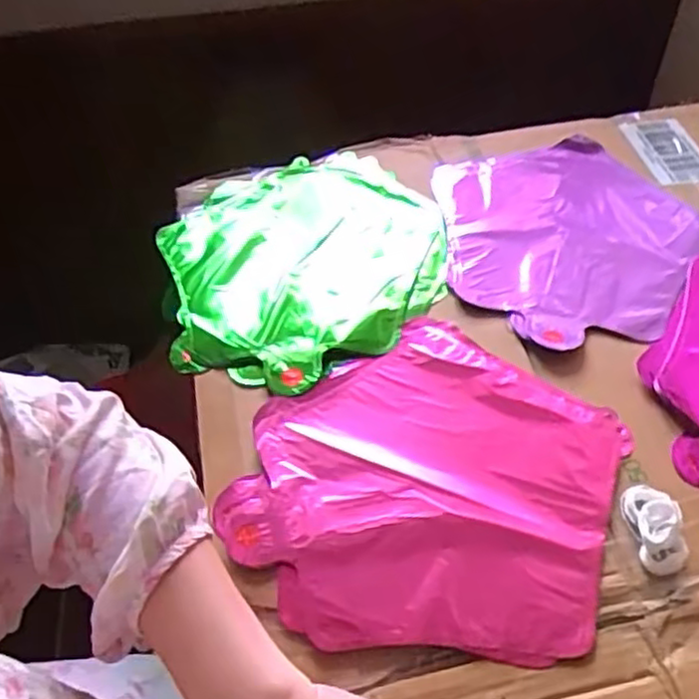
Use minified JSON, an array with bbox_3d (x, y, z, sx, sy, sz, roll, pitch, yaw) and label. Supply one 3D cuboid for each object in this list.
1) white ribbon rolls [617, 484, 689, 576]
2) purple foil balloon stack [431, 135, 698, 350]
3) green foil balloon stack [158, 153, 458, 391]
[{"bbox_3d":[0.188,0.108,0.440,0.027,0.023,0.055,-10,53,-5],"label":"white ribbon rolls"},{"bbox_3d":[0.195,-0.099,0.614,0.226,0.021,0.238,-9,52,-4],"label":"purple foil balloon stack"},{"bbox_3d":[-0.039,-0.077,0.606,0.231,0.017,0.255,-12,53,-7],"label":"green foil balloon stack"}]

